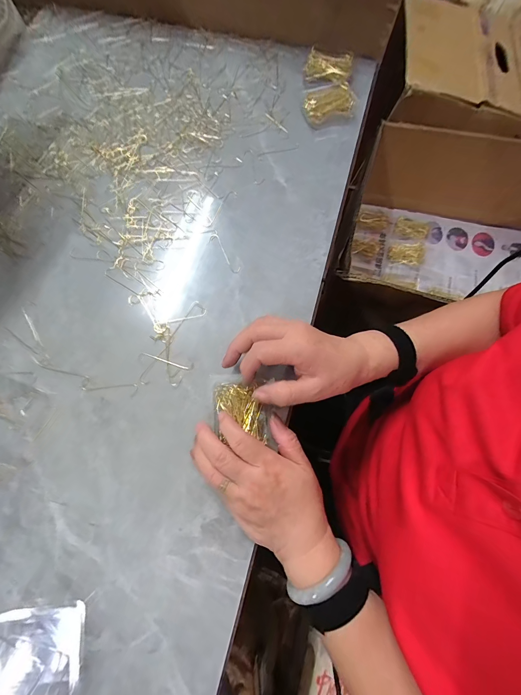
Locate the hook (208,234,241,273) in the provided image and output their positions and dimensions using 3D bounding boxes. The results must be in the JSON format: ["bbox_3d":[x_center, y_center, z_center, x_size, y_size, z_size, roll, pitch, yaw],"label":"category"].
[{"bbox_3d":[-0.046,-0.119,0.381,0.014,0.004,0.065,-31,75,-9],"label":"hook"}]

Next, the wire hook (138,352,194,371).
[{"bbox_3d":[-0.108,0.015,0.342,0.064,0.004,0.010,12,73,4],"label":"wire hook"}]

